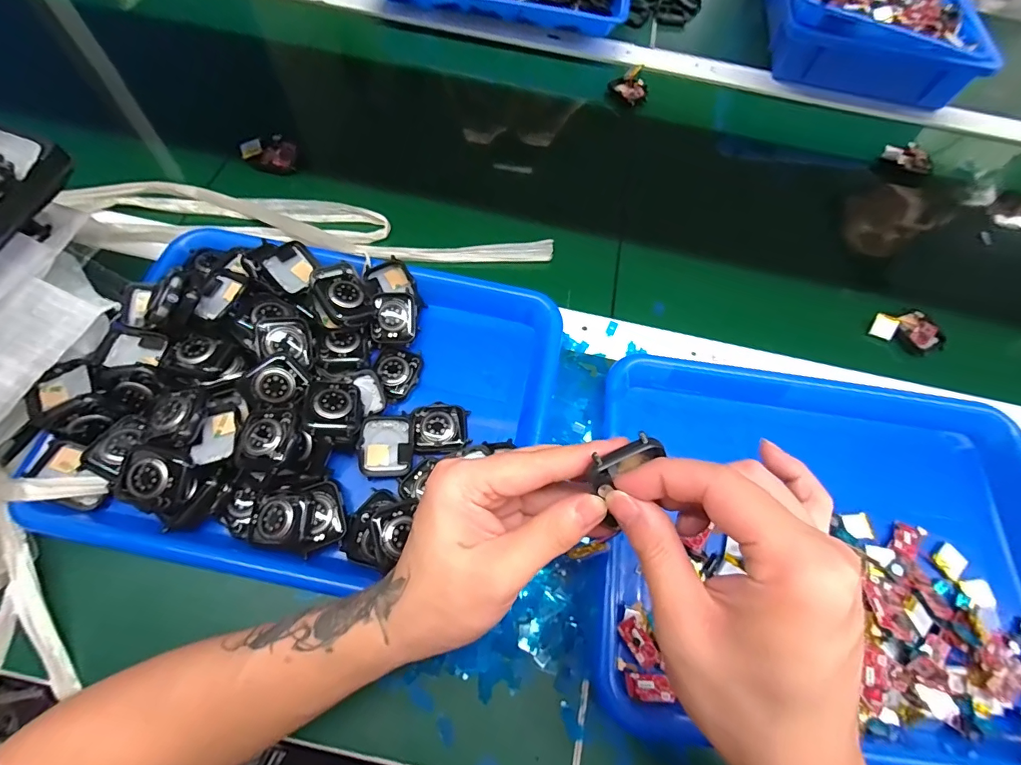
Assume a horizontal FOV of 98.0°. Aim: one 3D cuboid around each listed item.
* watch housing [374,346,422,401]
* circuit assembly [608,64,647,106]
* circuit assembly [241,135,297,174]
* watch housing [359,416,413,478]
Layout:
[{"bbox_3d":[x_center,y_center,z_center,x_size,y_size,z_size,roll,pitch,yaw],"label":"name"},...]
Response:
[{"bbox_3d":[-0.092,-0.008,0.351,0.034,0.013,0.041,10,65,2],"label":"watch housing"},{"bbox_3d":[0.144,-0.364,0.536,0.043,0.027,0.030,43,71,15],"label":"circuit assembly"},{"bbox_3d":[-0.242,-0.236,0.456,0.052,0.018,0.039,13,66,3],"label":"circuit assembly"},{"bbox_3d":[-0.090,0.047,0.324,0.036,0.007,0.043,6,89,-16],"label":"watch housing"}]

